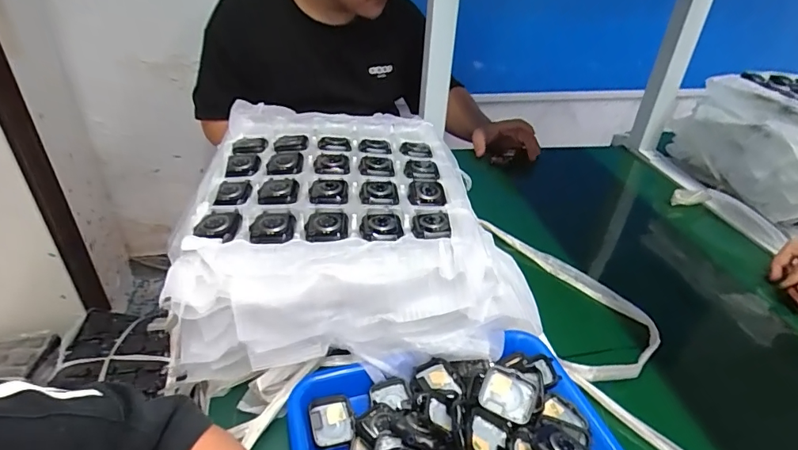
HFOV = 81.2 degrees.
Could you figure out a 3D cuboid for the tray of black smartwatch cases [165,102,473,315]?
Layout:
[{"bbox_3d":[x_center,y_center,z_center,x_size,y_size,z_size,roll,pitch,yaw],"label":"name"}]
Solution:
[{"bbox_3d":[-0.072,-0.052,0.518,0.267,0.030,0.348,-1,34,-5],"label":"tray of black smartwatch cases"}]

